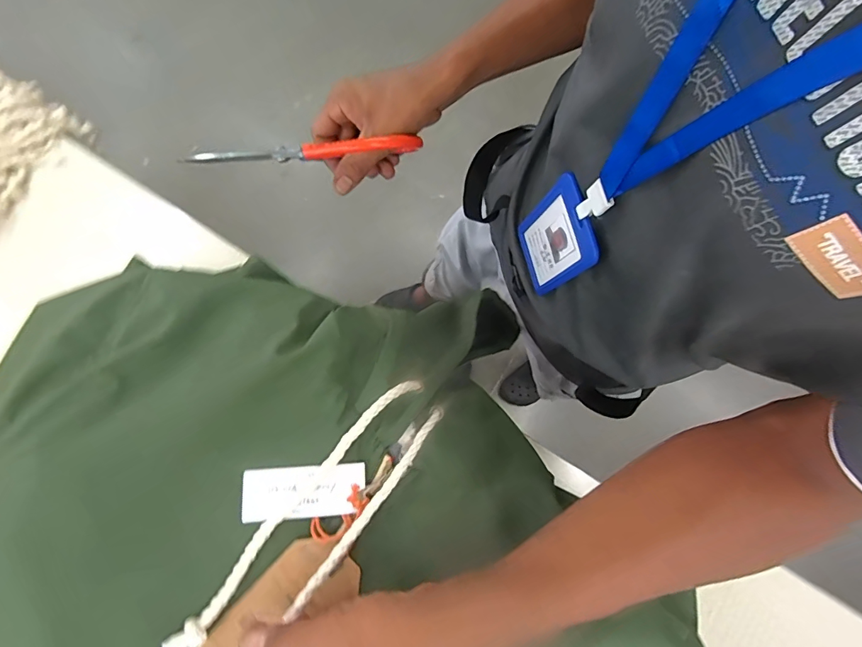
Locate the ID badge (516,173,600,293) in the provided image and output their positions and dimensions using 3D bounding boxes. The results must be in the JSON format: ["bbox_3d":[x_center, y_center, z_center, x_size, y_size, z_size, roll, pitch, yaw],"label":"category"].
[{"bbox_3d":[0.098,-0.067,0.355,0.004,0.110,0.069,-14,82,-10],"label":"ID badge"}]

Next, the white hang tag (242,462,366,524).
[{"bbox_3d":[-0.087,0.115,0.303,0.081,0.004,0.033,-2,72,-4],"label":"white hang tag"}]

